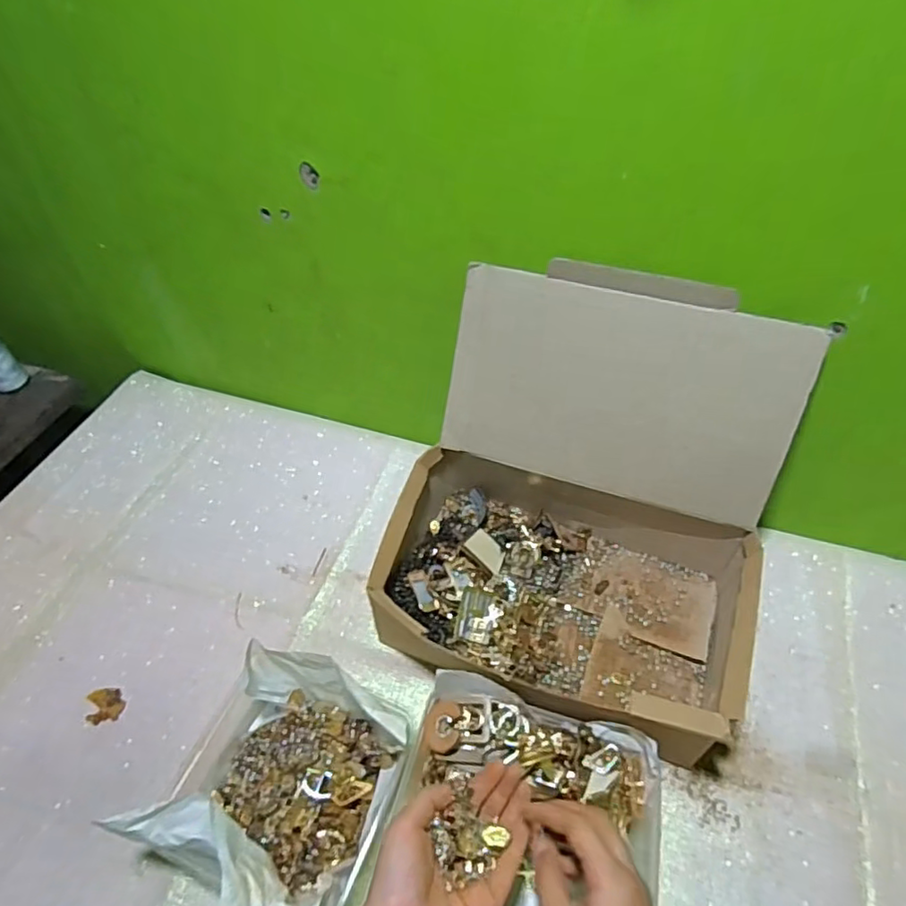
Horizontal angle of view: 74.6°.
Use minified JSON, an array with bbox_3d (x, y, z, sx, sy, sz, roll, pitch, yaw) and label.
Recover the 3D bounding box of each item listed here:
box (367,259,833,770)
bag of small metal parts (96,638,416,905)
[{"bbox_3d":[0.110,0.053,0.541,0.331,0.273,0.303,16,53,15],"label":"box"},{"bbox_3d":[-0.137,0.267,0.482,0.170,0.111,0.171,19,54,17],"label":"bag of small metal parts"}]

